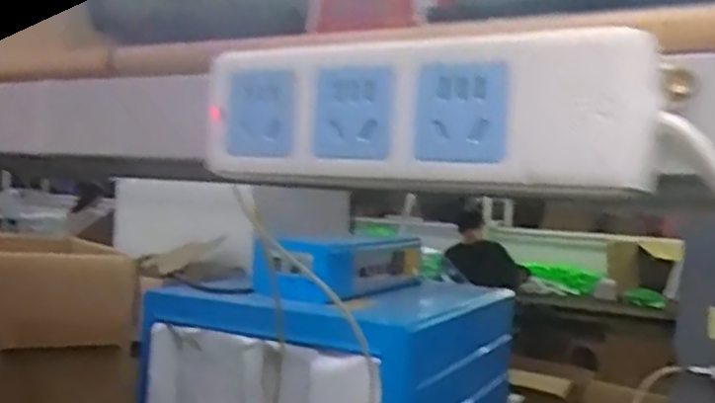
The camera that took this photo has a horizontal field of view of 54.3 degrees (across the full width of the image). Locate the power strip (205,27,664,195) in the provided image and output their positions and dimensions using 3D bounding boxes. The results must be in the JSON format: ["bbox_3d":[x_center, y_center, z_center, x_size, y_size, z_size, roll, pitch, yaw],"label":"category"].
[{"bbox_3d":[0.017,-0.032,0.254,0.172,0.049,0.024,4,1,27],"label":"power strip"}]

